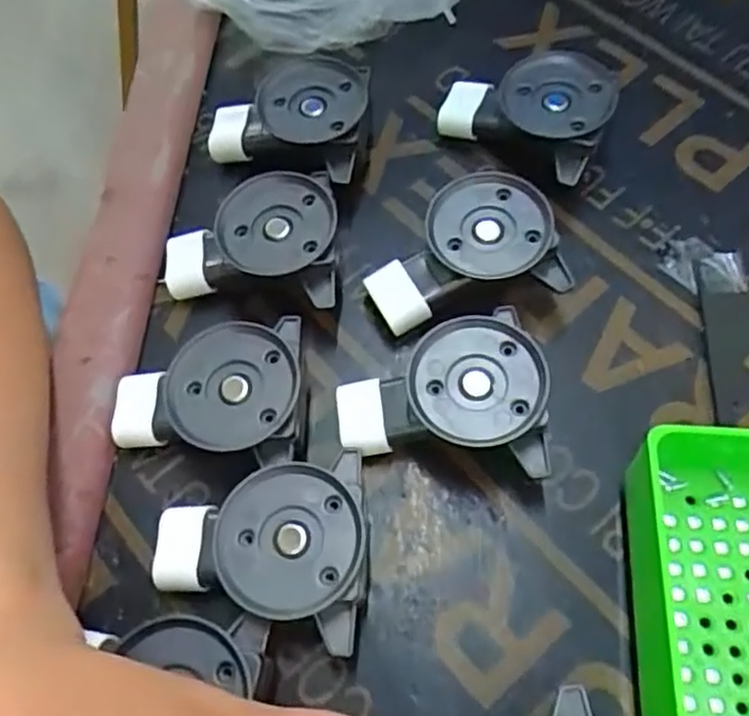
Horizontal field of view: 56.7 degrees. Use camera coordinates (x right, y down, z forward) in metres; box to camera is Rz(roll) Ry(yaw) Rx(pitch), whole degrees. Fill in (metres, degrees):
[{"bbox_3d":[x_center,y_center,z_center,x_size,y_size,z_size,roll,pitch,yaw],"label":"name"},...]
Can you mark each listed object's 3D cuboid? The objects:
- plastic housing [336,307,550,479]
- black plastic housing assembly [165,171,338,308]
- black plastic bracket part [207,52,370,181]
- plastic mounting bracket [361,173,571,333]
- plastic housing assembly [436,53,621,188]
[{"bbox_3d":[0.022,0.013,0.226,0.065,0.031,0.044,3,64,5],"label":"plastic housing"},{"bbox_3d":[-0.044,-0.042,0.254,0.063,0.028,0.044,6,65,7],"label":"black plastic housing assembly"},{"bbox_3d":[-0.035,-0.094,0.280,0.064,0.032,0.051,10,65,9],"label":"black plastic bracket part"},{"bbox_3d":[0.031,-0.038,0.249,0.066,0.031,0.043,-10,64,-1],"label":"plastic mounting bracket"},{"bbox_3d":[0.063,-0.100,0.279,0.067,0.033,0.044,40,72,20],"label":"plastic housing assembly"}]

